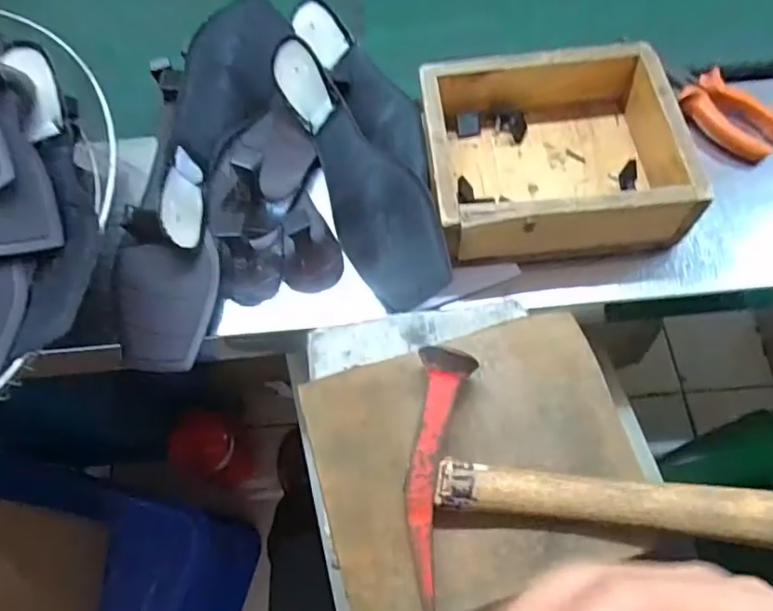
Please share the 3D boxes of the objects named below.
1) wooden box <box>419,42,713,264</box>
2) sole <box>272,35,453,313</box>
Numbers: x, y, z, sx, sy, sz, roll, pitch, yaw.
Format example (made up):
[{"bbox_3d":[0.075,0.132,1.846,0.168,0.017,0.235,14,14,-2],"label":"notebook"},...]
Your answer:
[{"bbox_3d":[0.123,-0.114,0.430,0.177,0.056,0.155,-4,64,2],"label":"wooden box"},{"bbox_3d":[-0.027,-0.105,0.434,0.079,0.030,0.242,-42,62,33],"label":"sole"}]

